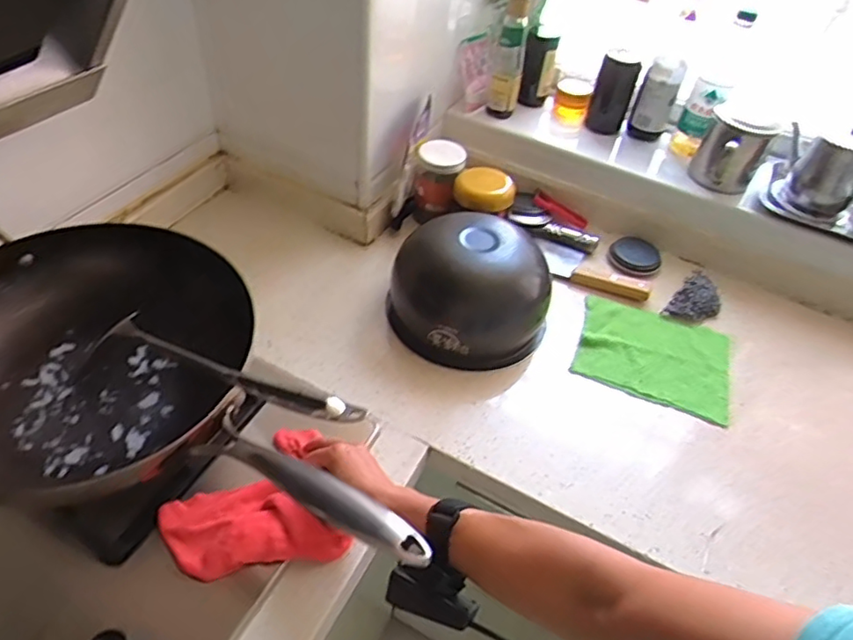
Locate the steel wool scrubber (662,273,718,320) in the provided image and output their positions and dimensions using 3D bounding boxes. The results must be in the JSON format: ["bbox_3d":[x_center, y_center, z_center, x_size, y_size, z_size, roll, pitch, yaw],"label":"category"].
[{"bbox_3d":[0.407,-0.030,0.899,0.062,0.030,0.103,33,52,23],"label":"steel wool scrubber"}]

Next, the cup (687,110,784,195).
[{"bbox_3d":[0.476,-0.263,0.939,0.095,0.126,0.109,26,50,17],"label":"cup"}]

